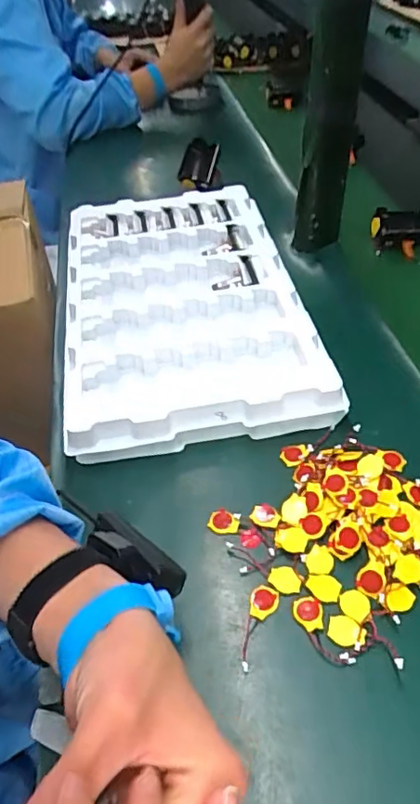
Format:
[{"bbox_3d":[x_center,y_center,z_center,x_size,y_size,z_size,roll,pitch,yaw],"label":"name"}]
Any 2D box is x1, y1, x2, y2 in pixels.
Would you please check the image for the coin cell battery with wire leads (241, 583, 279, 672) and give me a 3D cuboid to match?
[{"bbox_3d":[0.034,0.155,0.389,0.019,0.004,0.060,6,45,13],"label":"coin cell battery with wire leads"}]

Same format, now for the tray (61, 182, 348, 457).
[{"bbox_3d":[-0.035,-0.120,0.661,0.259,0.047,0.443,-10,44,-3],"label":"tray"}]

